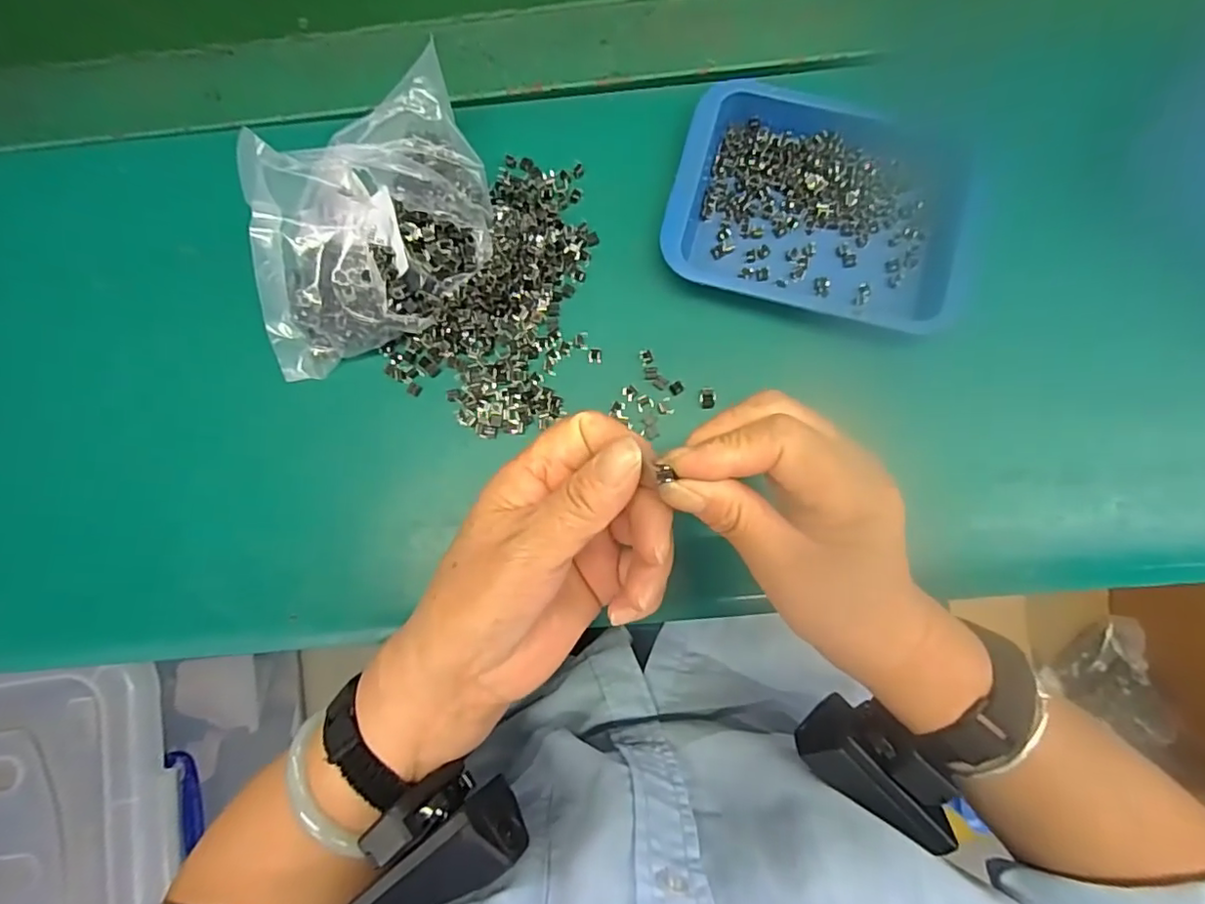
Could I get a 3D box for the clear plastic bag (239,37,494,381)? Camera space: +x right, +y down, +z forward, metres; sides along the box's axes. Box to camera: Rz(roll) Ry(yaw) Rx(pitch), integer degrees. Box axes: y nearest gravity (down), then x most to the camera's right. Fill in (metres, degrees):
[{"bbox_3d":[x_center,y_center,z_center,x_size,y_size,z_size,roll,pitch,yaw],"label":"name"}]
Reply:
[{"bbox_3d":[-0.118,-0.113,0.302,0.087,0.069,0.169,42,87,7],"label":"clear plastic bag"}]

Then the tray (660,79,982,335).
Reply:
[{"bbox_3d":[0.120,-0.133,0.319,0.160,0.022,0.120,15,84,5],"label":"tray"}]

